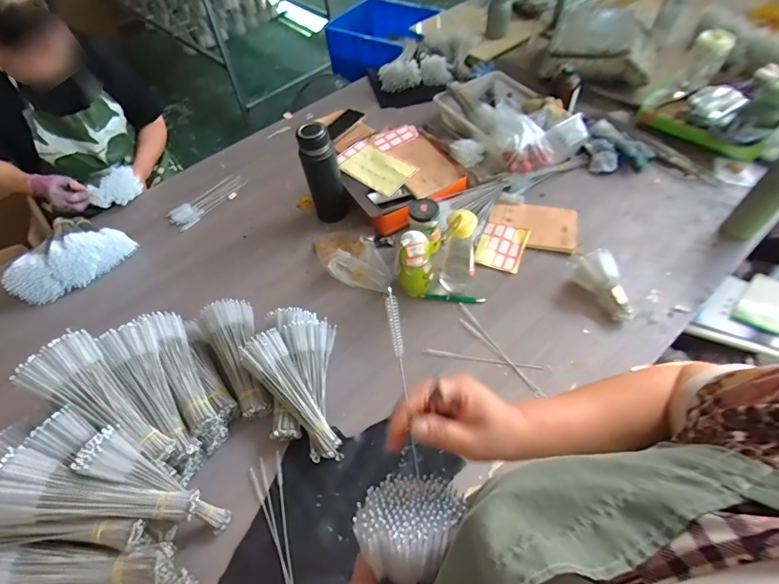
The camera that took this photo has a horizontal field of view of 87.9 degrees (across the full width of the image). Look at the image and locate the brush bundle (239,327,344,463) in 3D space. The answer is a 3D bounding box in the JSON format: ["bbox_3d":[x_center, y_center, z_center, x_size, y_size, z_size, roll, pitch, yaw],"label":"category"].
[{"bbox_3d":[-0.169,0.184,0.709,0.081,0.046,0.253,-35,80,-18],"label":"brush bundle"}]

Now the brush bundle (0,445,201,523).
[{"bbox_3d":[-0.390,0.276,0.544,0.237,0.050,0.086,20,56,-19],"label":"brush bundle"}]

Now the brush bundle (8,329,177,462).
[{"bbox_3d":[-0.421,0.167,0.602,0.236,0.045,0.100,44,66,-6],"label":"brush bundle"}]

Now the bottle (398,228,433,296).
[{"bbox_3d":[0.054,-0.058,0.815,0.070,0.155,0.071,9,58,10],"label":"bottle"}]

